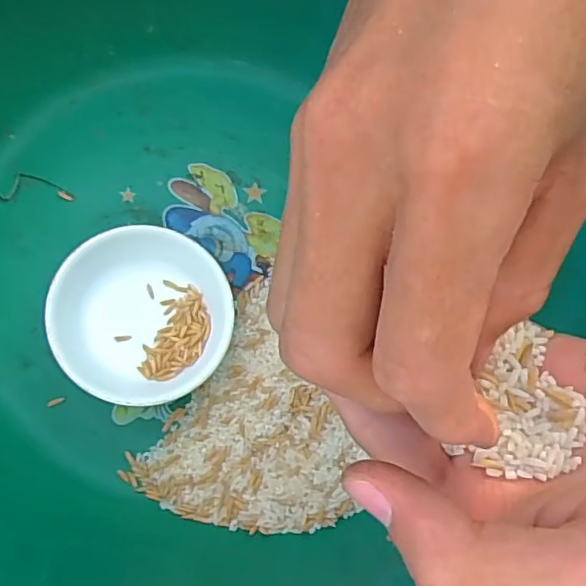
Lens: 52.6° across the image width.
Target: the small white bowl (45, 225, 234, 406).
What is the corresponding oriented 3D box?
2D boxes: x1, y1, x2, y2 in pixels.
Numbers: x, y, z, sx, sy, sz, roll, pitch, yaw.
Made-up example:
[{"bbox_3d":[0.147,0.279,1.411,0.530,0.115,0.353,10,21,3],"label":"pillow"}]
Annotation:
[{"bbox_3d":[-0.071,0.012,0.291,0.080,0.038,0.081,0,73,0],"label":"small white bowl"}]

